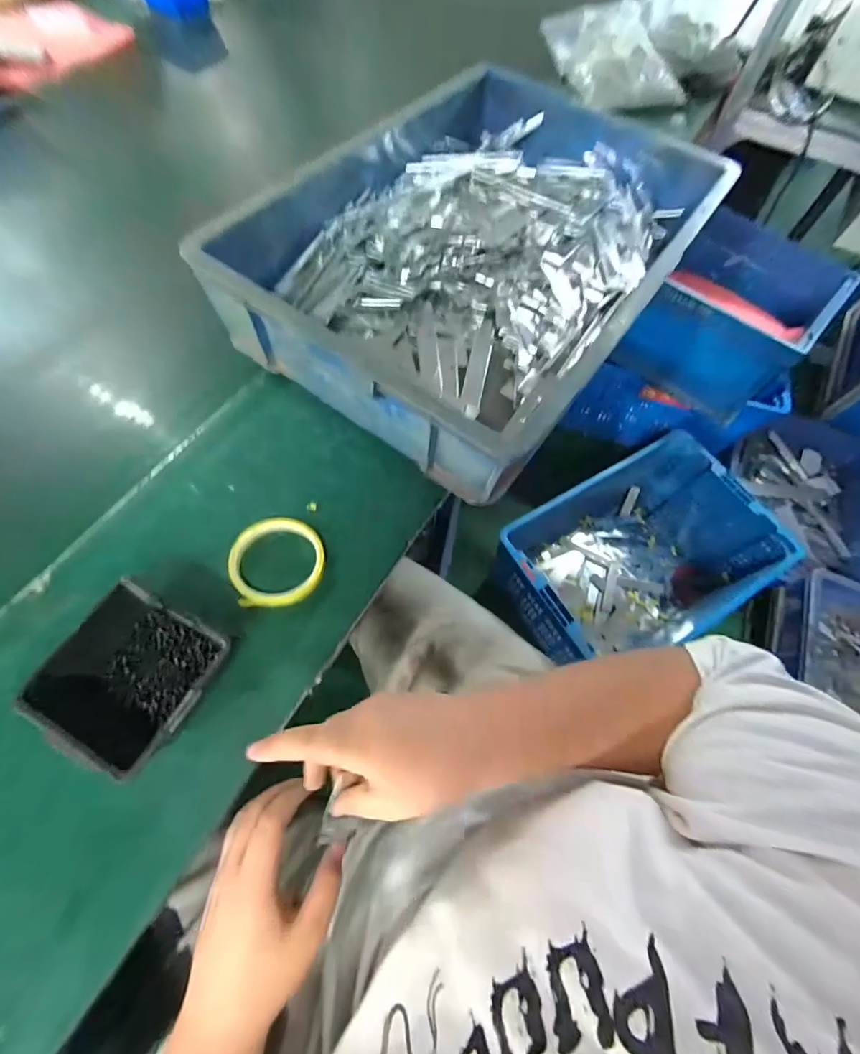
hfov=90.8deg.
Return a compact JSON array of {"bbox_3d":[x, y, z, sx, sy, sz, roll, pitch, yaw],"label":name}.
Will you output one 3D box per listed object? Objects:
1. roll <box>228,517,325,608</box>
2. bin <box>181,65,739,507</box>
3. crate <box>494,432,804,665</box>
[{"bbox_3d":[-0.153,0.035,0.427,0.088,0.025,0.089,1,66,-2],"label":"roll"},{"bbox_3d":[0.077,-0.373,0.563,0.414,0.126,0.600,33,68,12],"label":"bin"},{"bbox_3d":[0.471,0.089,1.073,0.577,0.321,0.439,-25,69,-13],"label":"crate"}]

